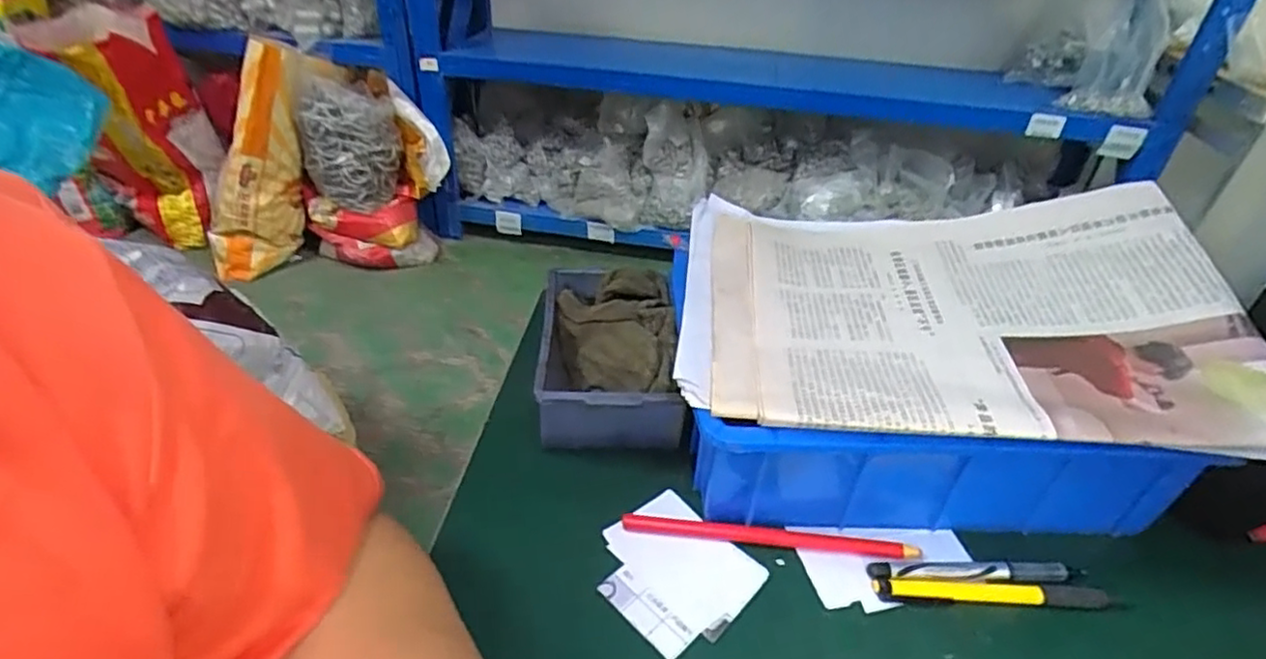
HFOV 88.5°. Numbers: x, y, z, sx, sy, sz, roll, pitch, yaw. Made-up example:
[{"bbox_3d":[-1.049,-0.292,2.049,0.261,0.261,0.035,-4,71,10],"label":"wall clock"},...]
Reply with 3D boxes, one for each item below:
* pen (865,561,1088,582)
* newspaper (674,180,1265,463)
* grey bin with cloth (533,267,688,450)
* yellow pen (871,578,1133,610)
[{"bbox_3d":[0.190,0.135,0.361,0.119,0.008,0.012,1,36,-3],"label":"pen"},{"bbox_3d":[0.182,-0.030,0.394,0.296,0.056,0.229,6,36,5],"label":"newspaper"},{"bbox_3d":[-0.019,0.014,0.460,0.092,0.065,0.163,0,36,-3],"label":"grey bin with cloth"},{"bbox_3d":[0.198,0.144,0.352,0.132,0.007,0.012,2,36,-1],"label":"yellow pen"}]

